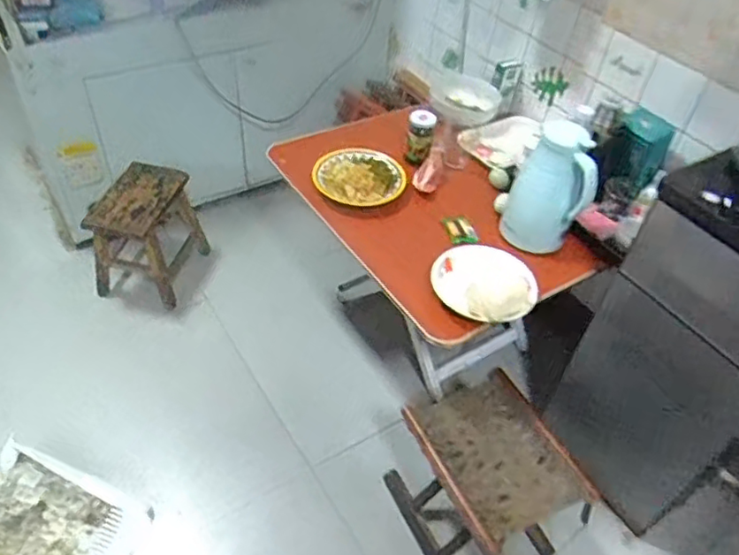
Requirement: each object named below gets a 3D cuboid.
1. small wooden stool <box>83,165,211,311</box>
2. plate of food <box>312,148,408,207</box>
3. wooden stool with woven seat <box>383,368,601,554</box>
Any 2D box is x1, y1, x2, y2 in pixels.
[{"bbox_3d":[-0.596,-0.127,1.619,0.217,0.285,0.264,13,48,7],"label":"small wooden stool"},{"bbox_3d":[-0.022,-0.221,1.291,0.194,0.024,0.173,18,46,12],"label":"plate of food"},{"bbox_3d":[0.218,0.405,1.198,0.267,0.284,0.314,-15,51,-18],"label":"wooden stool with woven seat"}]

